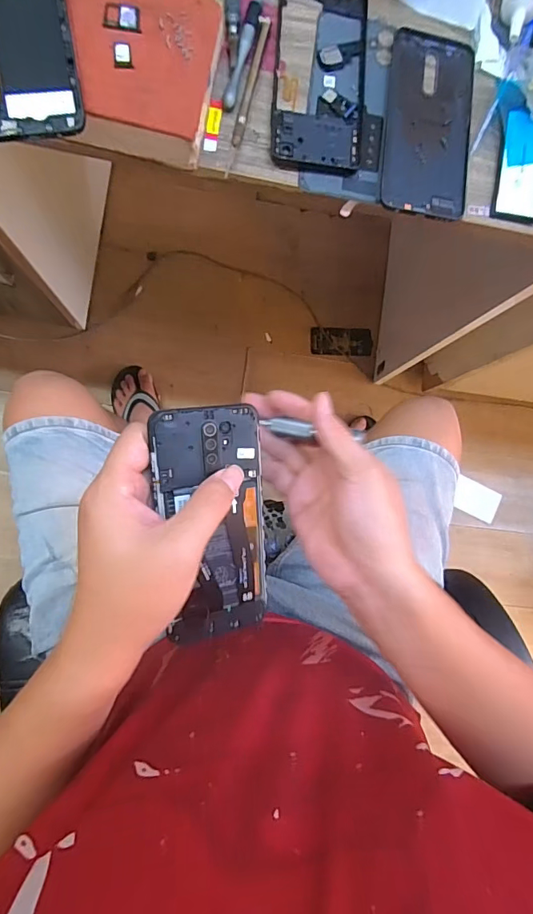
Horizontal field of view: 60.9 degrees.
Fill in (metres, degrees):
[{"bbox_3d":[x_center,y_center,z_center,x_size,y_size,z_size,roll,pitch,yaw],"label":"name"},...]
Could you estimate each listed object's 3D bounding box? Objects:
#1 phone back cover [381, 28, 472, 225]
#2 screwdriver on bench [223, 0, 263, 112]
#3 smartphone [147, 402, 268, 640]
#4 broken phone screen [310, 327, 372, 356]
[{"bbox_3d":[0.140,-0.289,0.392,0.074,0.005,0.161,5,86,-6],"label":"phone back cover"},{"bbox_3d":[-0.020,-0.331,0.375,0.011,0.010,0.090,16,85,-6],"label":"screwdriver on bench"},{"bbox_3d":[-0.035,0.047,0.305,0.071,0.007,0.158,-8,102,-26],"label":"smartphone"},{"bbox_3d":[0.191,-0.295,1.158,0.157,0.008,0.068,0,87,-7],"label":"broken phone screen"}]

